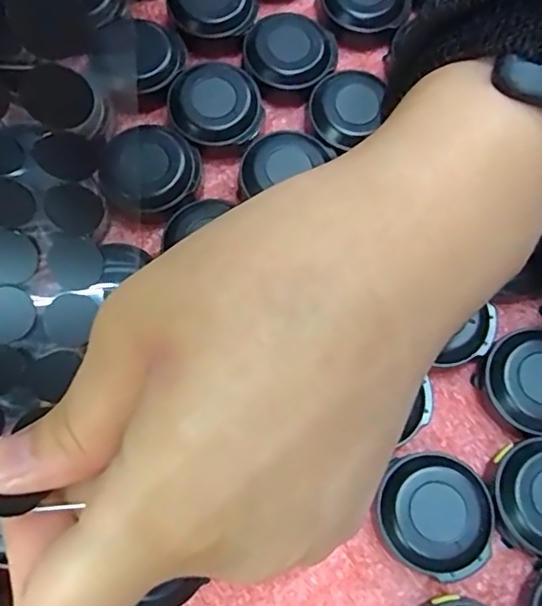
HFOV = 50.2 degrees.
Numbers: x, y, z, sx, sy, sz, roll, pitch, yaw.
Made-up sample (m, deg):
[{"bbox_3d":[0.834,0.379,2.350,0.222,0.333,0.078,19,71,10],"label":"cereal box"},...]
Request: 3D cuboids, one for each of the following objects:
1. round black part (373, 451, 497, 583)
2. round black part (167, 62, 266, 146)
[{"bbox_3d":[0.042,0.054,0.149,0.029,0.013,0.028,0,71,-1],"label":"round black part"},{"bbox_3d":[-0.017,-0.062,0.181,0.028,0.007,0.025,-8,72,-4],"label":"round black part"}]

